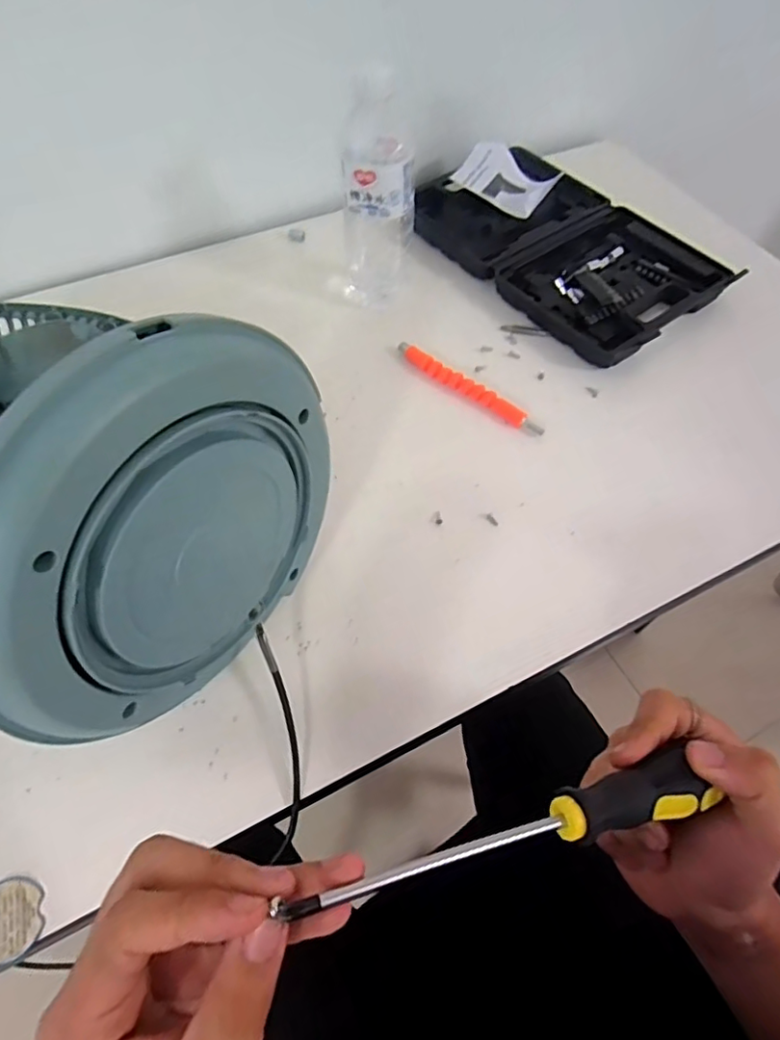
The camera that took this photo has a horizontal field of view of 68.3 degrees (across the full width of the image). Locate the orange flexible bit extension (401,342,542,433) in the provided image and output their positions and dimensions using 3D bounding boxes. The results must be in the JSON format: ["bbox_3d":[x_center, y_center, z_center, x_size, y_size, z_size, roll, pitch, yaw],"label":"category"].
[{"bbox_3d":[0.074,-0.129,0.555,0.166,0.012,0.019,36,66,15],"label":"orange flexible bit extension"}]

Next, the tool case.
[{"bbox_3d":[0.191,-0.315,0.651,0.206,0.037,0.325,-36,69,-19],"label":"tool case"}]

